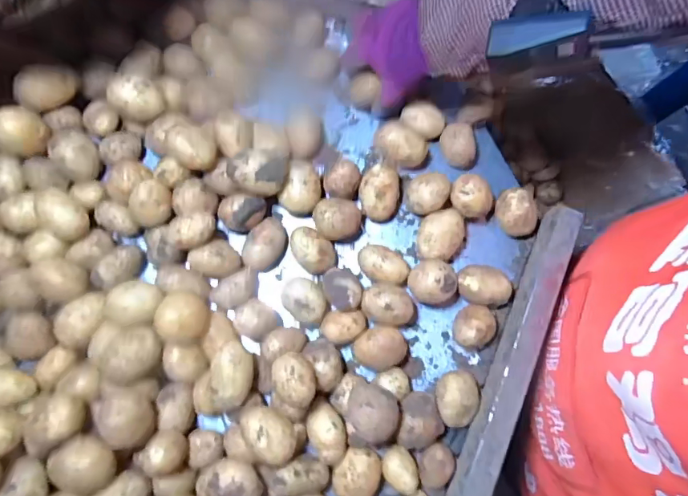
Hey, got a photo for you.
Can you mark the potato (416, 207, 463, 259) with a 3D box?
[{"bbox_3d":[0.104,-0.010,0.490,0.050,0.042,0.054,29,81,7],"label":"potato"}]

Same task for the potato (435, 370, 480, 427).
[{"bbox_3d":[0.111,0.149,0.456,0.041,0.035,0.051,5,79,2],"label":"potato"}]

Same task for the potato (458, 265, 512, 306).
[{"bbox_3d":[0.144,0.040,0.482,0.052,0.039,0.039,14,80,4],"label":"potato"}]

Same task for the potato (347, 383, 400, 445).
[{"bbox_3d":[0.027,0.153,0.426,0.046,0.042,0.049,0,79,1],"label":"potato"}]

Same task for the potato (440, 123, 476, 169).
[{"bbox_3d":[0.128,-0.115,0.511,0.033,0.037,0.046,-8,79,0],"label":"potato"}]

